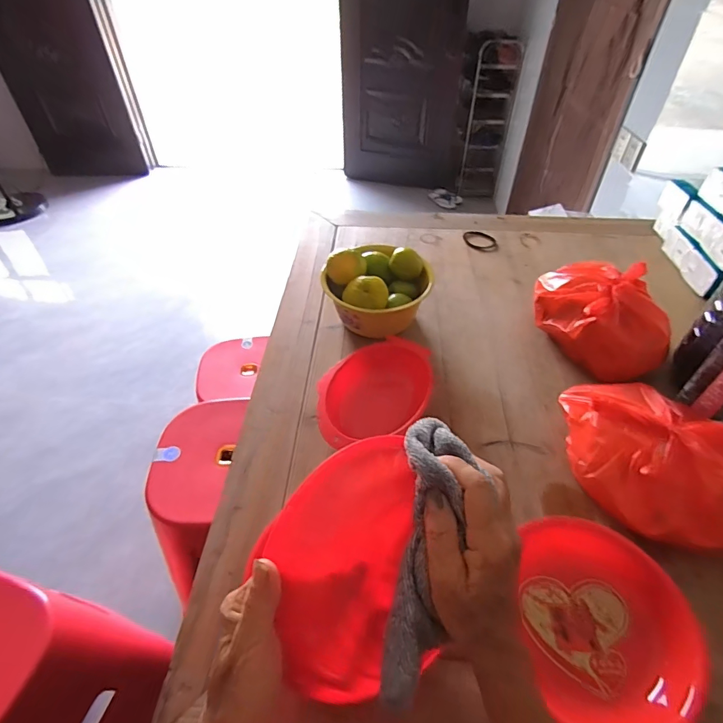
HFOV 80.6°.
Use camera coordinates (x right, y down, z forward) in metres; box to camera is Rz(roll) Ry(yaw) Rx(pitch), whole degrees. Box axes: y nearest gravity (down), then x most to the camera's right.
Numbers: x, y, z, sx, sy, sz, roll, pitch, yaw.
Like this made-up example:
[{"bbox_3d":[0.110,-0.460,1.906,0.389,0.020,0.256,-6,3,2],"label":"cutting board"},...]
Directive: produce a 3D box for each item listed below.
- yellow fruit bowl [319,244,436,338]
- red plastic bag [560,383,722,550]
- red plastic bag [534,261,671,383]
[{"bbox_3d":[0.027,-0.123,0.730,0.179,0.106,0.157,5,45,5],"label":"yellow fruit bowl"},{"bbox_3d":[0.350,0.107,0.521,0.171,0.092,0.231,-26,50,-23],"label":"red plastic bag"},{"bbox_3d":[0.375,-0.069,0.678,0.174,0.114,0.196,3,45,3],"label":"red plastic bag"}]

